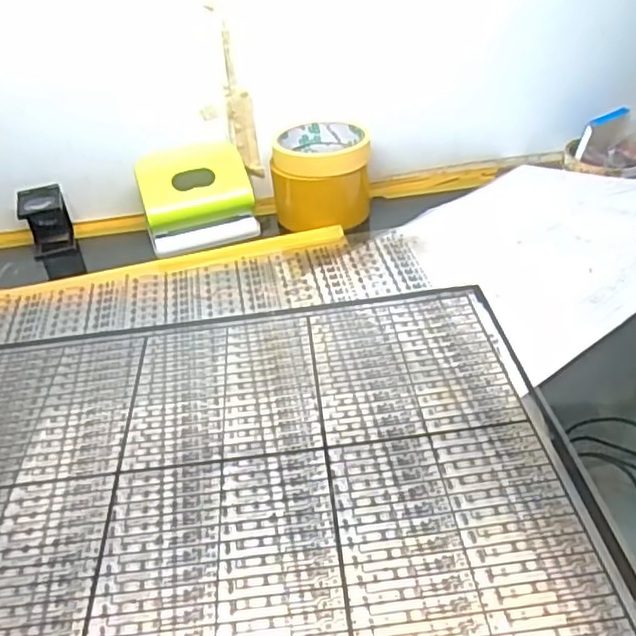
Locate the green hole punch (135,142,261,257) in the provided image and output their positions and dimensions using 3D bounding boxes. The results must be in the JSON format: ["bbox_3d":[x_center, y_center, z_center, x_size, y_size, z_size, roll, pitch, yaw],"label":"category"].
[{"bbox_3d":[-0.113,-0.112,0.610,0.099,0.071,0.058,-16,36,-13],"label":"green hole punch"}]

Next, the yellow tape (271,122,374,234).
[{"bbox_3d":[0.003,-0.139,0.634,0.090,0.069,0.090,-5,35,3],"label":"yellow tape"}]

